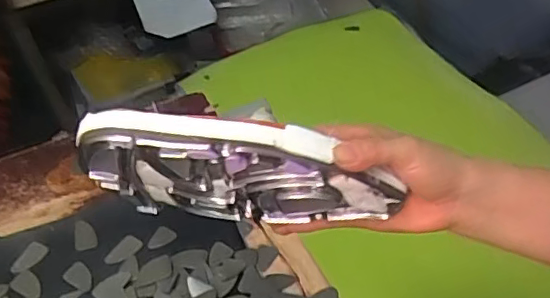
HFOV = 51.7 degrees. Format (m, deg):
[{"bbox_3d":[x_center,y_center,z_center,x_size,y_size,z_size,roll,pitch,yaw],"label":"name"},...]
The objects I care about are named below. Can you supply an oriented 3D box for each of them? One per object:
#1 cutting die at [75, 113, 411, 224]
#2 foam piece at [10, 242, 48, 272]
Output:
[{"bbox_3d":[-0.022,0.018,0.373,0.196,0.106,0.030,-1,40,5],"label":"cutting die"},{"bbox_3d":[-0.247,0.109,0.570,0.021,0.005,0.037,21,45,24],"label":"foam piece"}]

